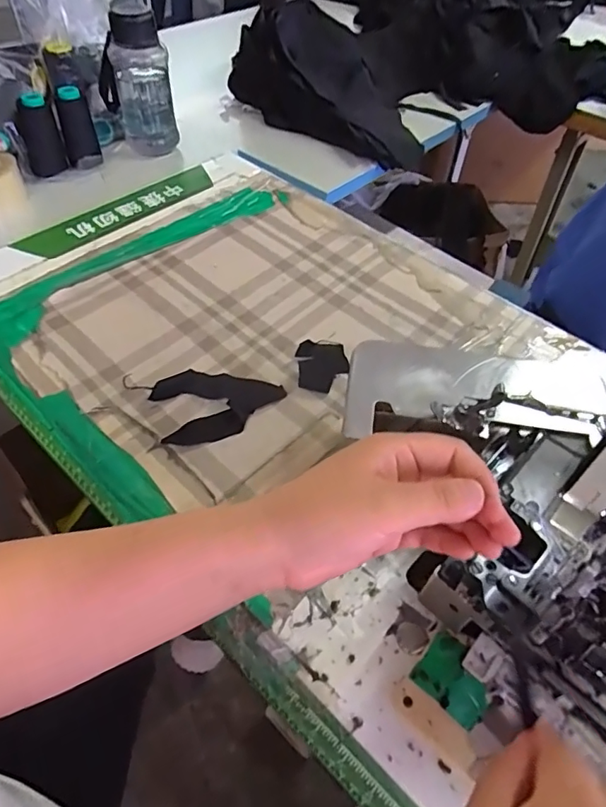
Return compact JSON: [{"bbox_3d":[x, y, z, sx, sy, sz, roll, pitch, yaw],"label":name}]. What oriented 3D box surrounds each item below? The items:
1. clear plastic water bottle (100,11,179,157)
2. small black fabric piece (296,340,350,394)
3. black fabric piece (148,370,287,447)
[{"bbox_3d":[-0.261,-0.499,0.797,0.106,0.178,0.070,-11,53,-11],"label":"clear plastic water bottle"},{"bbox_3d":[0.021,-0.040,0.554,0.053,0.016,0.058,-3,52,-5],"label":"small black fabric piece"},{"bbox_3d":[-0.084,-0.006,0.519,0.123,0.013,0.089,-15,54,-14],"label":"black fabric piece"}]

